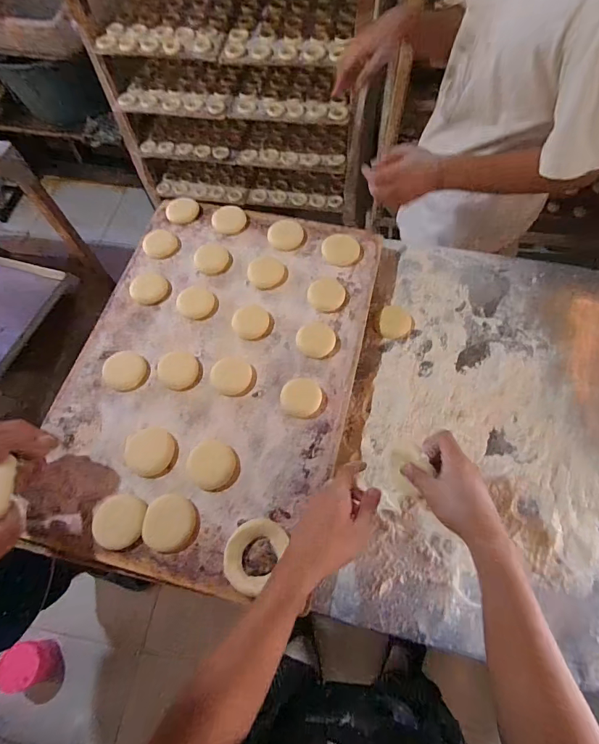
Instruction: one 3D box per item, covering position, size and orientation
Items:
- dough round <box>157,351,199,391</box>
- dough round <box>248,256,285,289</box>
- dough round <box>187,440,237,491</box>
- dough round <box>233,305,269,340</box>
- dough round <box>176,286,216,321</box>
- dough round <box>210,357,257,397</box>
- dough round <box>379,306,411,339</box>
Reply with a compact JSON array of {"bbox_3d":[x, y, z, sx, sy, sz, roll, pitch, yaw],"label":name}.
[{"bbox_3d":[-0.186,-0.003,0.621,0.062,0.006,0.065,-1,66,1],"label":"dough round"},{"bbox_3d":[-0.057,-0.172,0.695,0.061,0.005,0.062,-1,66,1],"label":"dough round"},{"bbox_3d":[-0.121,0.127,0.557,0.062,0.012,0.066,-1,66,1],"label":"dough round"},{"bbox_3d":[-0.078,-0.081,0.653,0.057,0.006,0.065,-1,66,1],"label":"dough round"},{"bbox_3d":[-0.171,-0.116,0.673,0.062,0.007,0.057,-1,66,1],"label":"dough round"},{"bbox_3d":[-0.101,0.007,0.612,0.069,0.004,0.060,25,69,12],"label":"dough round"},{"bbox_3d":[0.164,-0.085,0.689,0.054,0.005,0.062,6,65,6],"label":"dough round"}]

